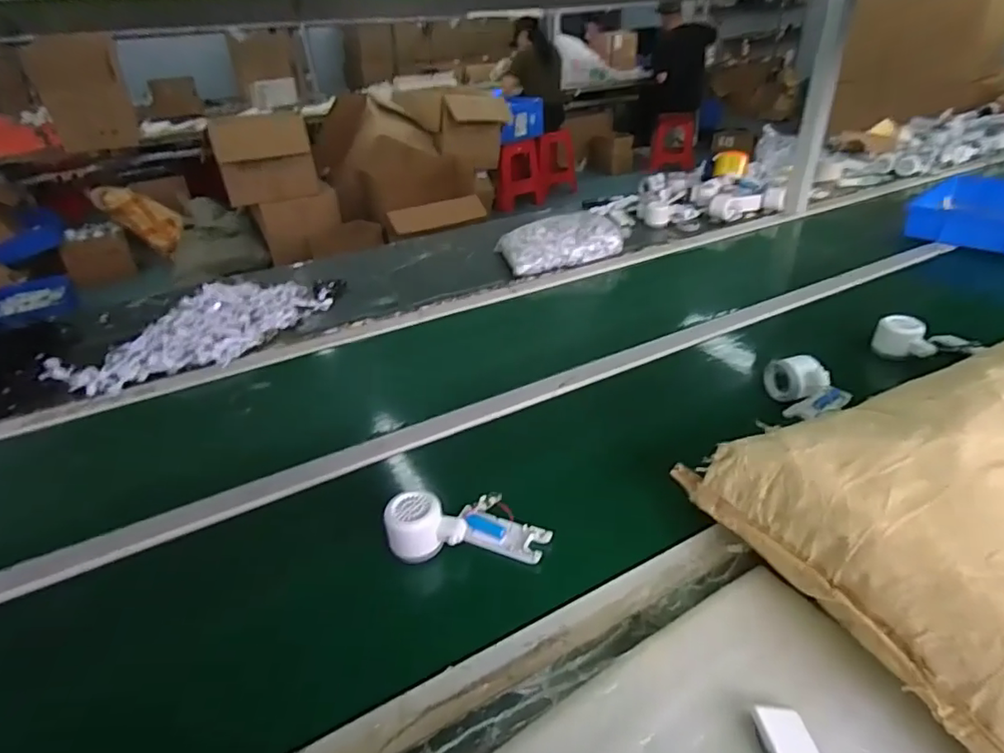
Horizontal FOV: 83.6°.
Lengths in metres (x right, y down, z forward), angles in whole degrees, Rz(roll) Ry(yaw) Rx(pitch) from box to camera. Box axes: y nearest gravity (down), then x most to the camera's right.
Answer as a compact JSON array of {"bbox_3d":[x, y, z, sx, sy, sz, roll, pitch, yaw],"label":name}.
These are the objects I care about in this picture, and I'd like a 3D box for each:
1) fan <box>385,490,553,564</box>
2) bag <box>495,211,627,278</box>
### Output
[{"bbox_3d":[-0.038,0.166,0.603,0.170,0.045,0.068,8,32,-9],"label":"fan"},{"bbox_3d":[0.130,-0.301,1.250,0.259,0.070,0.127,-13,35,-13],"label":"bag"}]

